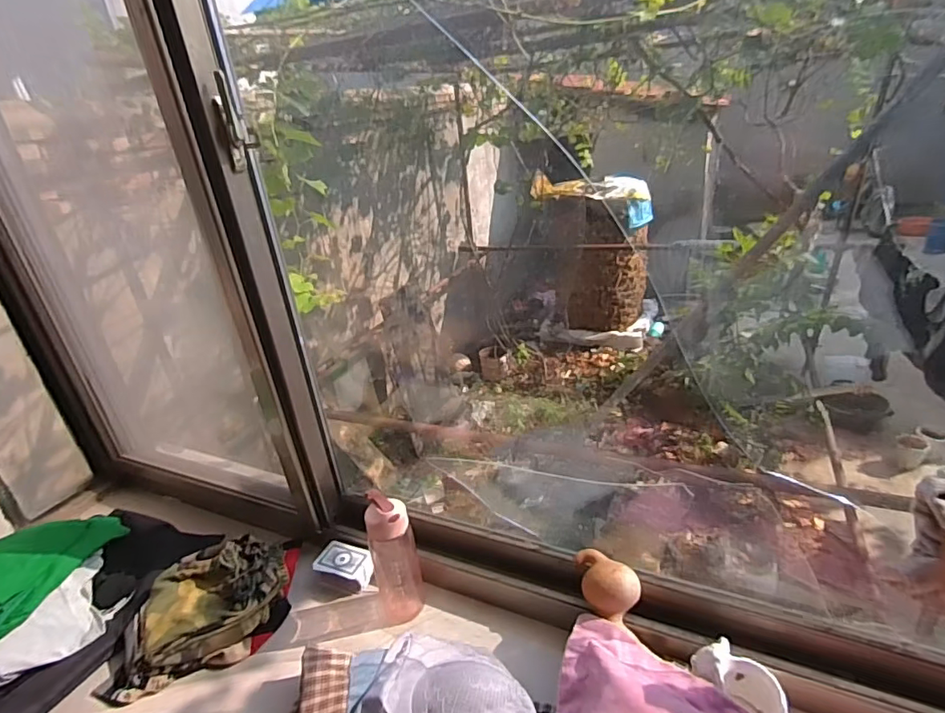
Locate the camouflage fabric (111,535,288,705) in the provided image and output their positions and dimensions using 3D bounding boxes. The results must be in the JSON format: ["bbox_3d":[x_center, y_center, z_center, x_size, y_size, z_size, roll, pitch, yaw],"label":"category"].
[{"bbox_3d":[-0.406,0.380,0.780,0.235,0.079,0.171,-14,27,-14],"label":"camouflage fabric"}]

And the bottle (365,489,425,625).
[{"bbox_3d":[-0.119,0.297,0.765,0.072,0.201,0.069,-14,27,-14],"label":"bottle"}]

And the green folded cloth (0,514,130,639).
[{"bbox_3d":[-0.715,0.332,0.819,0.151,0.070,0.295,12,20,4],"label":"green folded cloth"}]

